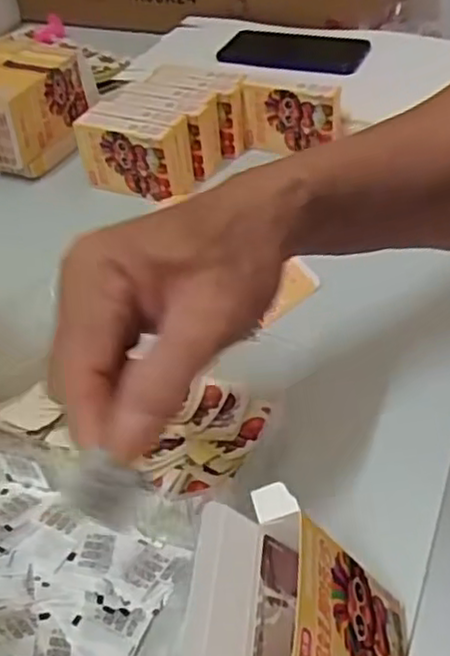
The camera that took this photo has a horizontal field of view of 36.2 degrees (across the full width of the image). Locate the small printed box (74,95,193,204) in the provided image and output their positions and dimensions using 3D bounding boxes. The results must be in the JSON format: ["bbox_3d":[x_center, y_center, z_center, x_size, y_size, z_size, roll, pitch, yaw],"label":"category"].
[{"bbox_3d":[-0.077,-0.156,0.611,0.099,0.063,0.050,16,48,22],"label":"small printed box"}]

